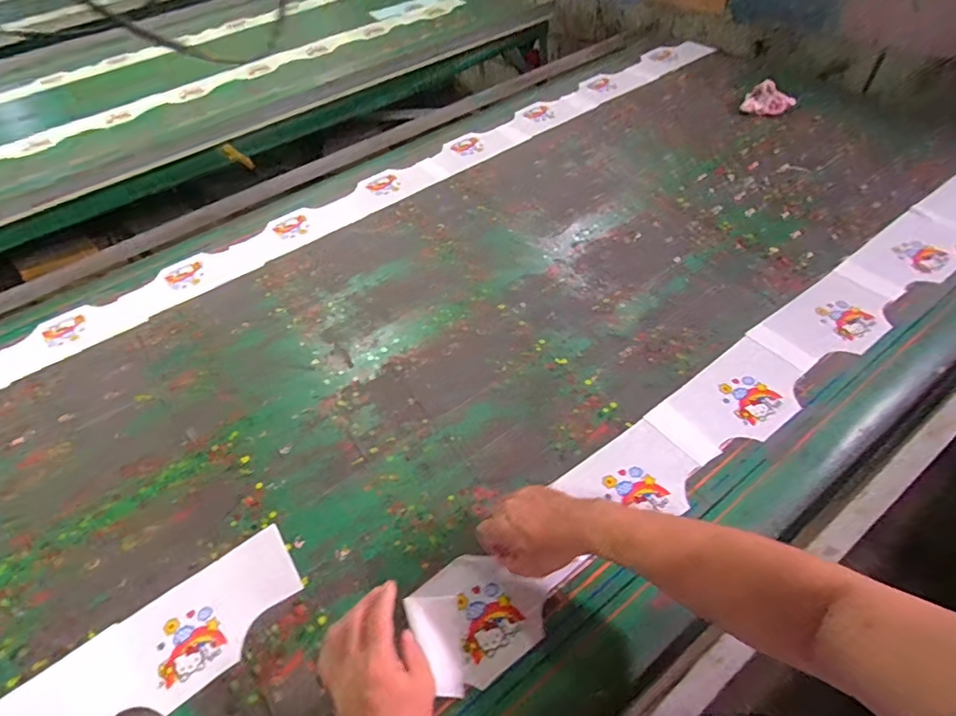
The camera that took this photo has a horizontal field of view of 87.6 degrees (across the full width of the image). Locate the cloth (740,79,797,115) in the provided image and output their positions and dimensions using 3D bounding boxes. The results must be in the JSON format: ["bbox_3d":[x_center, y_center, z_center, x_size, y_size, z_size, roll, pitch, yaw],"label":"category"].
[{"bbox_3d":[0.732,-0.651,1.246,0.116,0.063,0.051,24,57,23],"label":"cloth"}]

